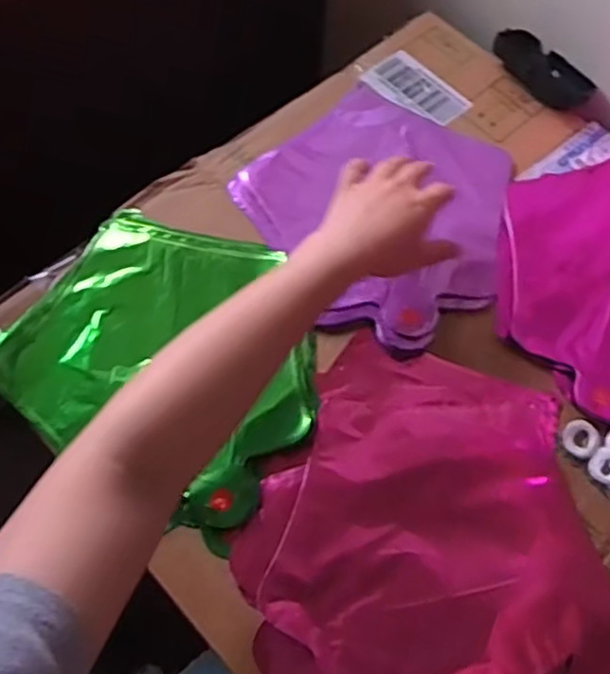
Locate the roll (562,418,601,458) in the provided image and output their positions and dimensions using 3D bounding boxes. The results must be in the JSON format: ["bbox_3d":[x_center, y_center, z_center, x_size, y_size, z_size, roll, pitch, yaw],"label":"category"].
[{"bbox_3d":[0.210,0.076,0.535,0.025,0.004,0.030,28,67,11],"label":"roll"}]

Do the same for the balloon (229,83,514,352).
[{"bbox_3d":[0.079,-0.120,0.620,0.224,0.015,0.231,-41,72,-19],"label":"balloon"}]

